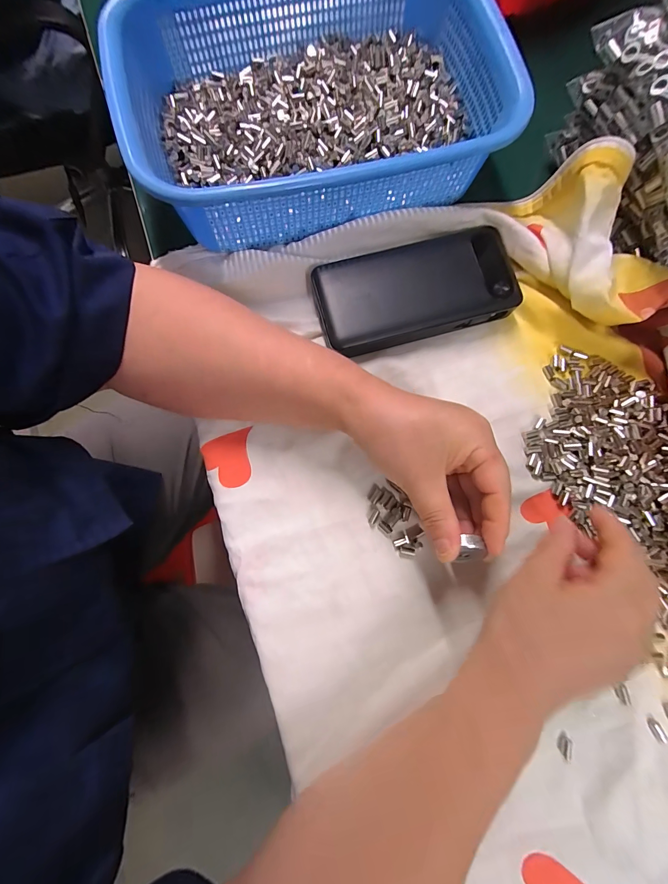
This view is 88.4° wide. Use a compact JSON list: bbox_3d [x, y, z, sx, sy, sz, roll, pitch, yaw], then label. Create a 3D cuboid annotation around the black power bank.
[{"bbox_3d":[0.063,-0.119,0.275,0.152,0.022,0.072,-17,80,-3],"label":"black power bank"}]

